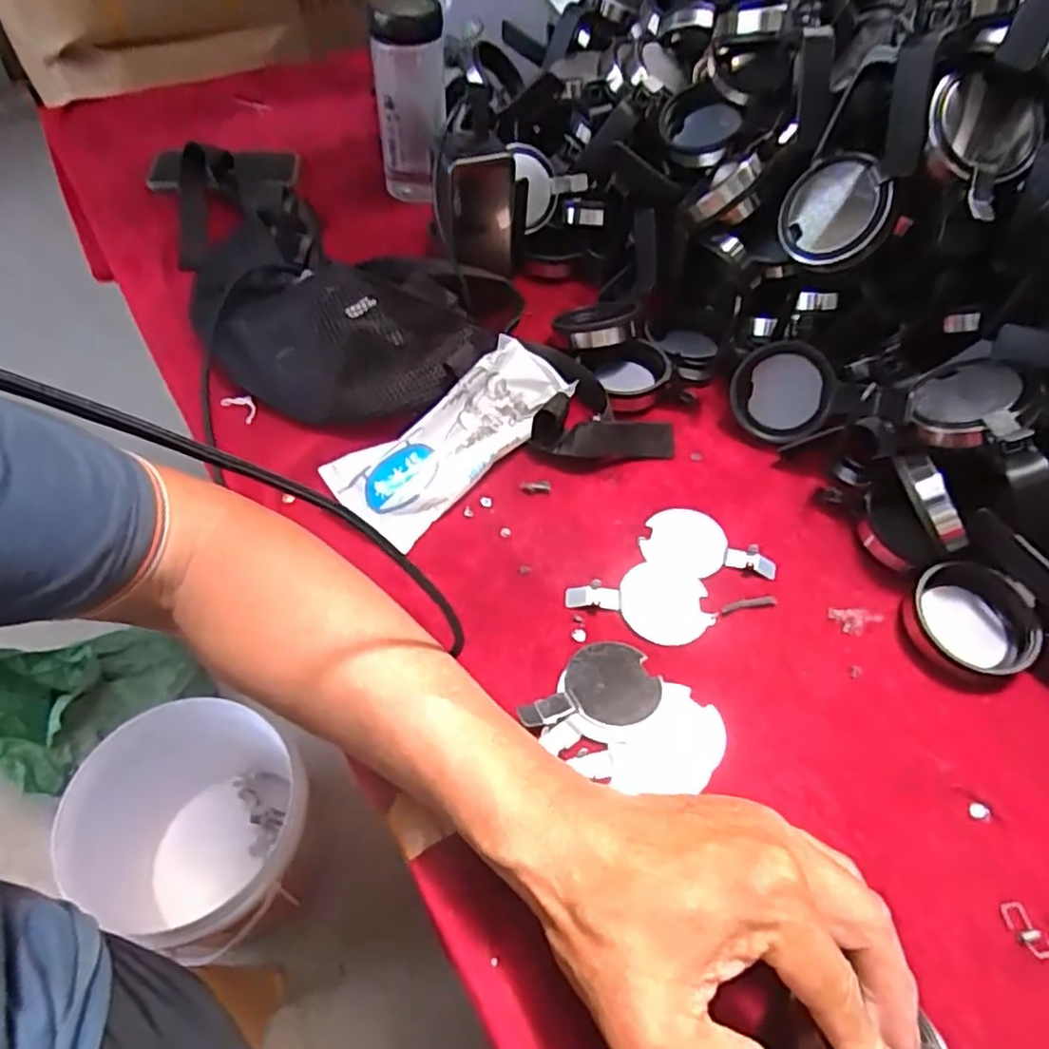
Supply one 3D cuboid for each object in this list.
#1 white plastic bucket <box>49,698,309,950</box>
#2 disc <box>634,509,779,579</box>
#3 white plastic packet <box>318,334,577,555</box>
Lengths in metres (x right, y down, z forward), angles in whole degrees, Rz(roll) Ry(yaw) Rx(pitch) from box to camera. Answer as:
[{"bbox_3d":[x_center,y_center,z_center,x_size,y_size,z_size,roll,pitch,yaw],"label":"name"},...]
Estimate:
[{"bbox_3d":[-0.397,0.398,0.907,0.265,0.255,0.239,37,60,23],"label":"white plastic bucket"},{"bbox_3d":[0.120,0.014,0.455,0.084,0.005,0.047,17,54,10],"label":"disc"},{"bbox_3d":[-0.043,-0.061,0.486,0.187,0.025,0.073,-39,93,-24],"label":"white plastic packet"}]

